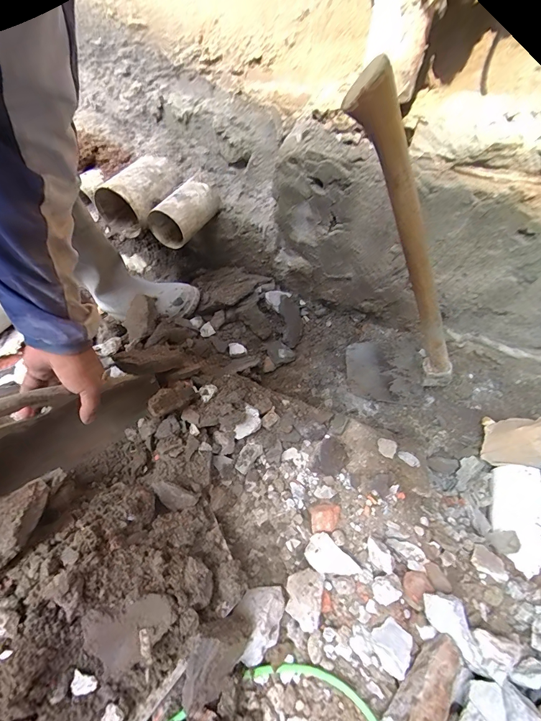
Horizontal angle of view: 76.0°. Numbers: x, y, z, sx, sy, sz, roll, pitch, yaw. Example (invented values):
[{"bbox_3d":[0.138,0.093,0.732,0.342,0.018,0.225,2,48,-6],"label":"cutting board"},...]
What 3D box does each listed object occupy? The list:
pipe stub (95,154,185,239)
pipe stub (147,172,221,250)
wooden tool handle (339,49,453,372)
[{"bbox_3d":[-0.281,-0.359,0.762,0.124,0.123,0.146,17,54,12],"label":"pipe stub"},{"bbox_3d":[-0.179,-0.318,0.744,0.091,0.091,0.141,29,57,20],"label":"pipe stub"},{"bbox_3d":[0.210,-0.113,0.496,0.042,0.531,0.051,-21,49,19],"label":"wooden tool handle"}]

